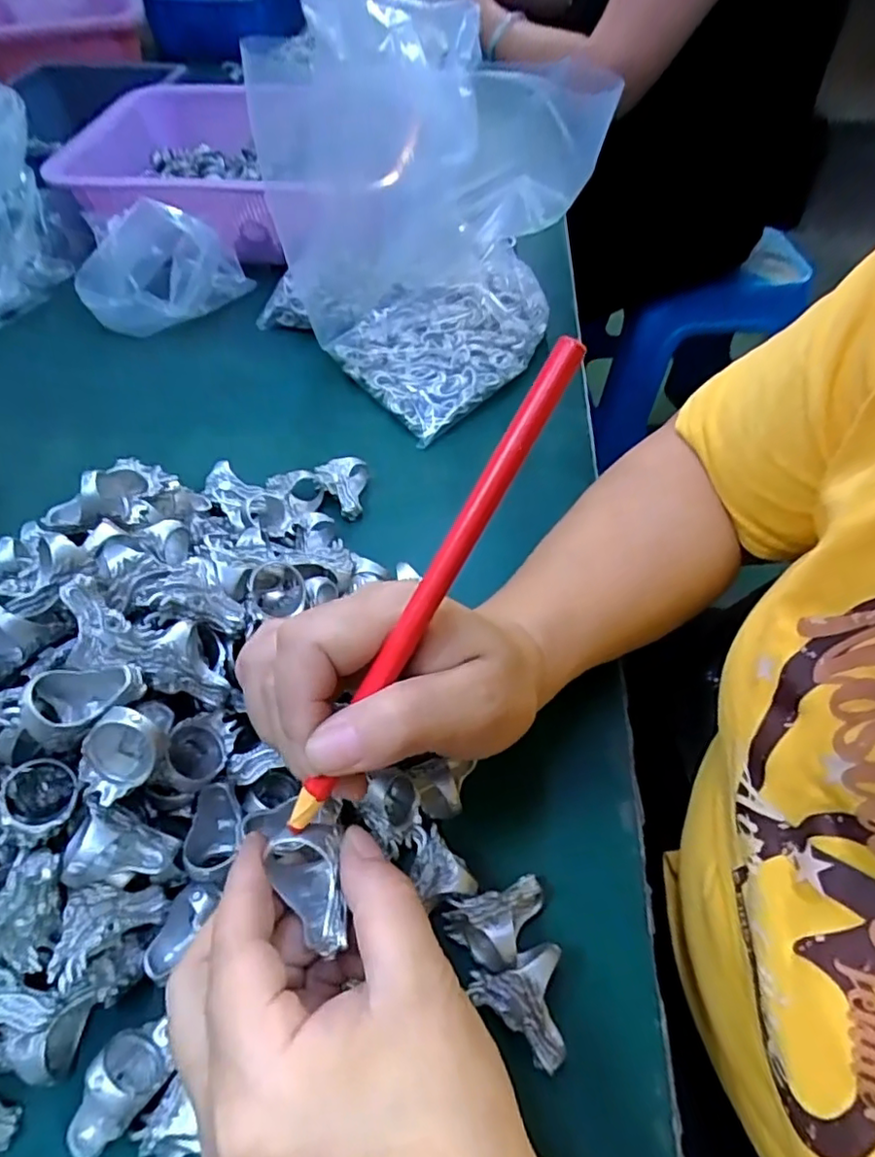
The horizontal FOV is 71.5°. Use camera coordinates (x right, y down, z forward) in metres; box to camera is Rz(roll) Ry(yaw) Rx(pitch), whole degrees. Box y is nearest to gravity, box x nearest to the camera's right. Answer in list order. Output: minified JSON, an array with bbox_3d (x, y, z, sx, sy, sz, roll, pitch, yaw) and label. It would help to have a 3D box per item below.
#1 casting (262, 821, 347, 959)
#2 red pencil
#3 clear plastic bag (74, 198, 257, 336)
[{"bbox_3d":[-0.040,0.101,0.194,0.023,0.025,0.035,-16,55,-10],"label":"casting"},{"bbox_3d":[-0.003,0.005,0.183,0.009,0.004,0.169,32,96,22],"label":"red pencil"},{"bbox_3d":[-0.224,-0.255,0.484,0.125,0.082,0.076,-21,56,-14],"label":"clear plastic bag"}]

